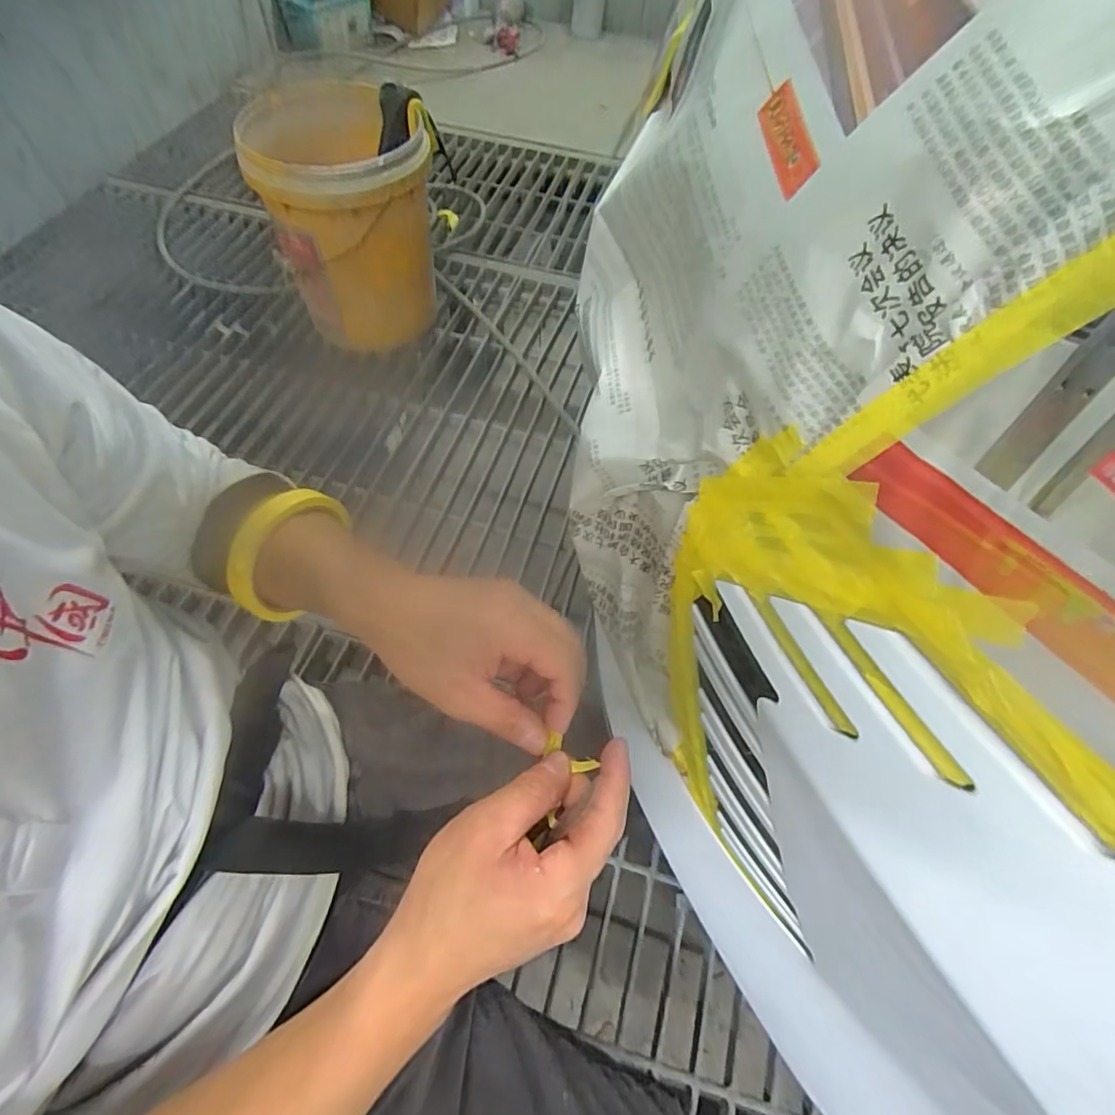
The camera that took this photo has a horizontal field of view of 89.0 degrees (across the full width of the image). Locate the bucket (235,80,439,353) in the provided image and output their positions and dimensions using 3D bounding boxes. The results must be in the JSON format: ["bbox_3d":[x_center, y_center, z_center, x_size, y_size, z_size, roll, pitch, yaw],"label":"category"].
[{"bbox_3d":[-0.379,-0.638,1.083,0.291,0.337,0.321,-10,60,-9],"label":"bucket"}]

